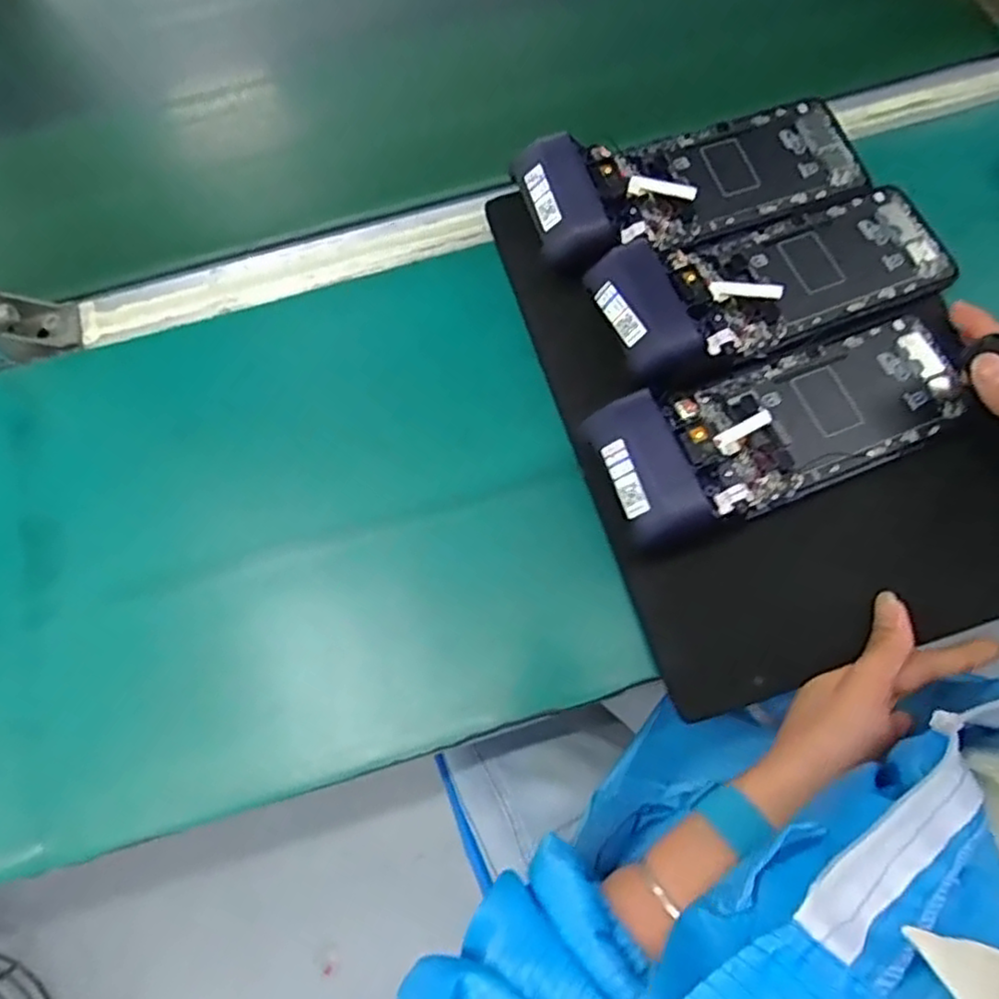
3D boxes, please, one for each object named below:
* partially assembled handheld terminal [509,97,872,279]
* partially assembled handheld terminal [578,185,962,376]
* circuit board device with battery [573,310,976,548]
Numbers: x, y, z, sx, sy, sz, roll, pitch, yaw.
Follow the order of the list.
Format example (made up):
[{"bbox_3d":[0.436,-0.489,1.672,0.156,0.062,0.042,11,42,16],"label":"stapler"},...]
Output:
[{"bbox_3d":[0.123,-0.206,0.422,0.225,0.038,0.088,-21,71,-8],"label":"partially assembled handheld terminal"},{"bbox_3d":[0.164,-0.134,0.398,0.216,0.035,0.082,-19,71,-7],"label":"partially assembled handheld terminal"},{"bbox_3d":[0.163,-0.046,0.373,0.222,0.035,0.079,-21,71,-8],"label":"circuit board device with battery"}]

